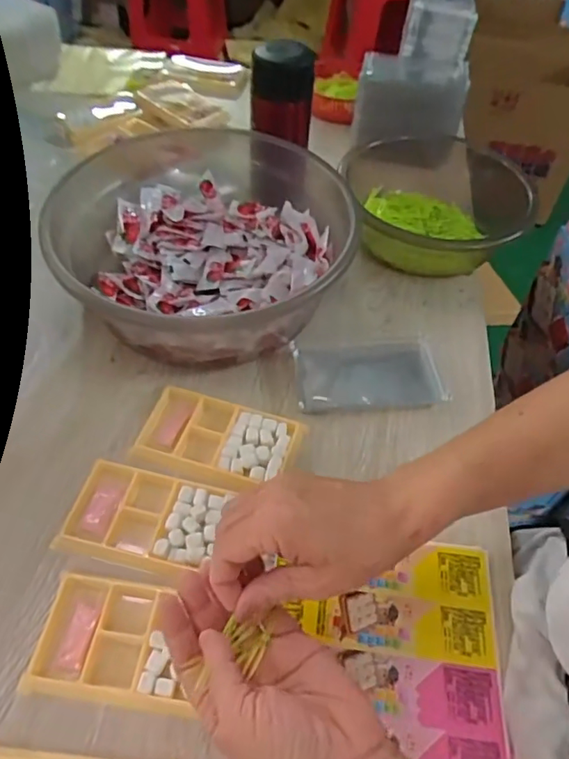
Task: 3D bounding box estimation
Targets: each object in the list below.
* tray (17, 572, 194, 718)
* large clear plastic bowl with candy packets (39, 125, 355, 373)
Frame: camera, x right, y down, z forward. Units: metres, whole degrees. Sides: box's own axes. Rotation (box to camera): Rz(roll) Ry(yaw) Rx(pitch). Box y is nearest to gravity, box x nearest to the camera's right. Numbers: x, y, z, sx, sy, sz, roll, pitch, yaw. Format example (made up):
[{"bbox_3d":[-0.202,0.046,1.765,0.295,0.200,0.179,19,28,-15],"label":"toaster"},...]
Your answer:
[{"bbox_3d":[-0.112,0.176,0.369,0.108,0.012,0.075,7,52,3],"label":"tray"},{"bbox_3d":[-0.093,-0.134,0.549,0.271,0.100,0.284,1,52,-2],"label":"large clear plastic bowl with candy packets"}]

